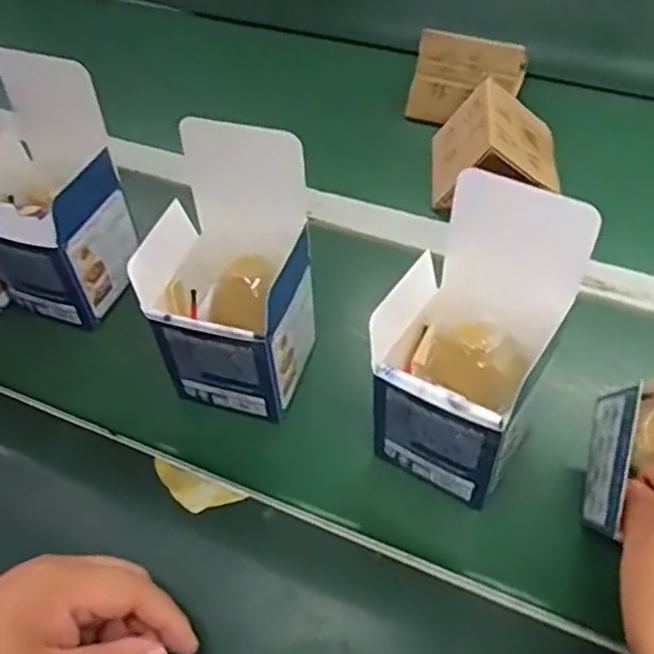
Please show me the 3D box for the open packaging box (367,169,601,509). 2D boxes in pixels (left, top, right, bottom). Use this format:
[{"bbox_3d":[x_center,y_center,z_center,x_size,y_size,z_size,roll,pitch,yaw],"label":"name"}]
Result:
[{"bbox_3d":[0.080,0.013,0.408,0.099,0.180,0.085,24,56,22],"label":"open packaging box"}]

